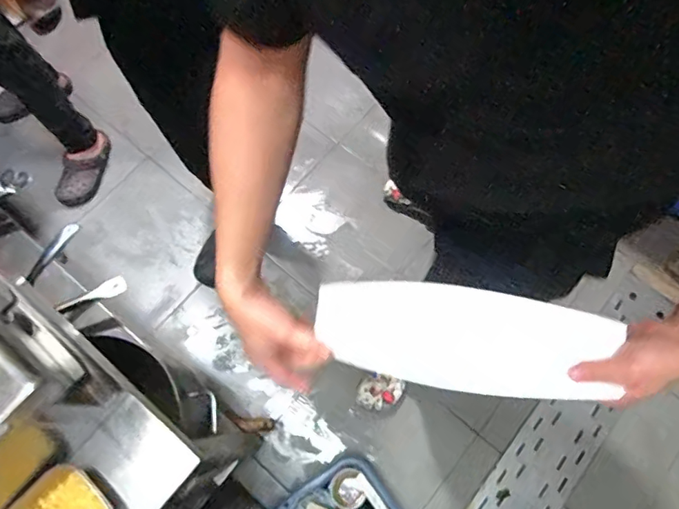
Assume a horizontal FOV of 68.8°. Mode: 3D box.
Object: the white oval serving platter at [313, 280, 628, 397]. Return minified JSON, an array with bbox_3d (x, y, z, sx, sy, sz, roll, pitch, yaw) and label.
[{"bbox_3d":[0.118,0.081,0.508,0.284,0.030,0.104,6,71,12],"label":"white oval serving platter"}]

